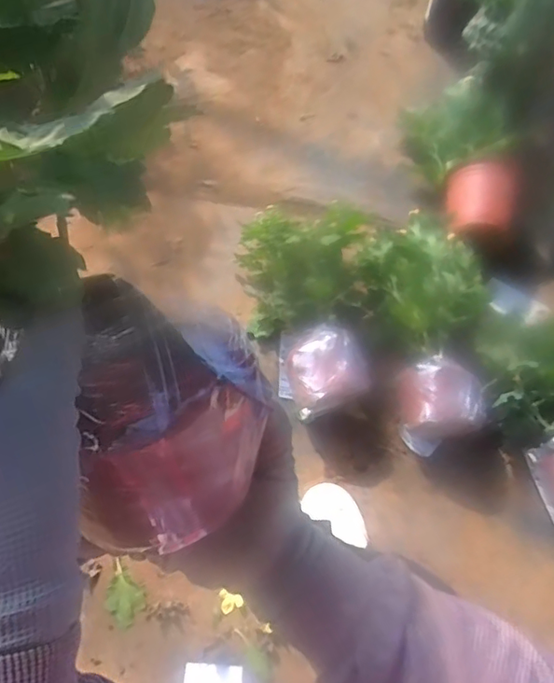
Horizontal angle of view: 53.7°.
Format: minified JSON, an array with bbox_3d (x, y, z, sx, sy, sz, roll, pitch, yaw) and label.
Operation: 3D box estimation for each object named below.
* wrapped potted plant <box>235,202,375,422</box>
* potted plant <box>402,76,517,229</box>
[{"bbox_3d":[0.061,-0.067,0.940,0.246,0.158,0.379,1,61,-2],"label":"wrapped potted plant"},{"bbox_3d":[0.395,-0.377,1.153,0.170,0.139,0.398,-11,62,-9],"label":"potted plant"}]

